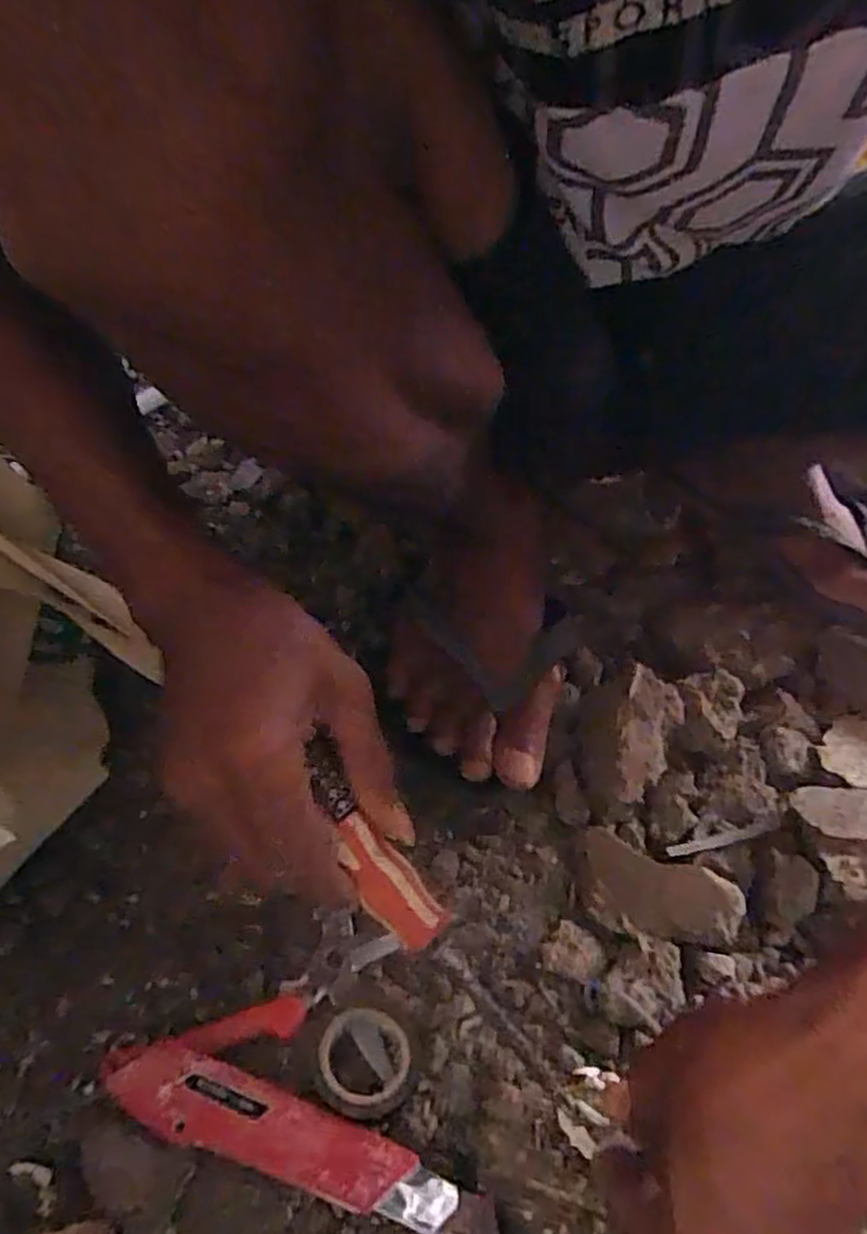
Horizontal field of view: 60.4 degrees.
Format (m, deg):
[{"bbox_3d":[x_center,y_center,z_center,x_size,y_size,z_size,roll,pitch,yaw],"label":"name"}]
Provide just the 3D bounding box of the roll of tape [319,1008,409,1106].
[{"bbox_3d":[-0.030,0.202,0.340,0.041,0.025,0.038,-1,46,1],"label":"roll of tape"}]

